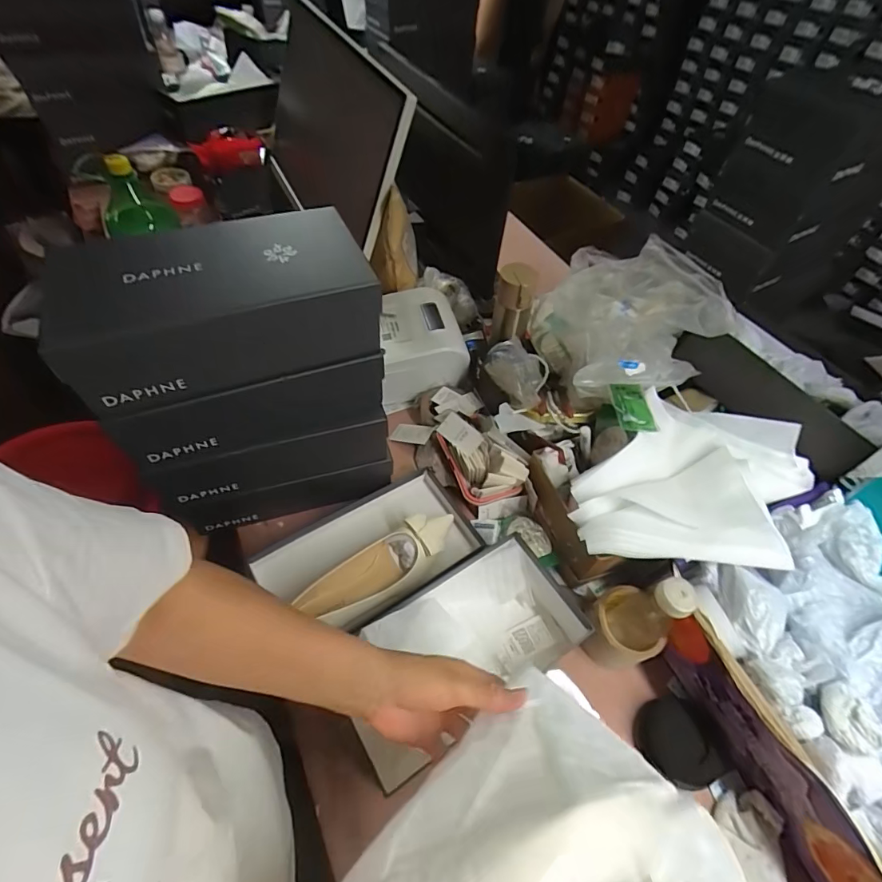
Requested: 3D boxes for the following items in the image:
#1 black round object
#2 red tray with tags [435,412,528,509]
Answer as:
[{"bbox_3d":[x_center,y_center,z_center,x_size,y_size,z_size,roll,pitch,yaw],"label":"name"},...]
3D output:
[{"bbox_3d":[0.289,0.363,0.550,0.088,0.046,0.090,2,54,-3],"label":"black round object"},{"bbox_3d":[0.062,0.015,0.735,0.097,0.061,0.166,-17,57,-17],"label":"red tray with tags"}]

